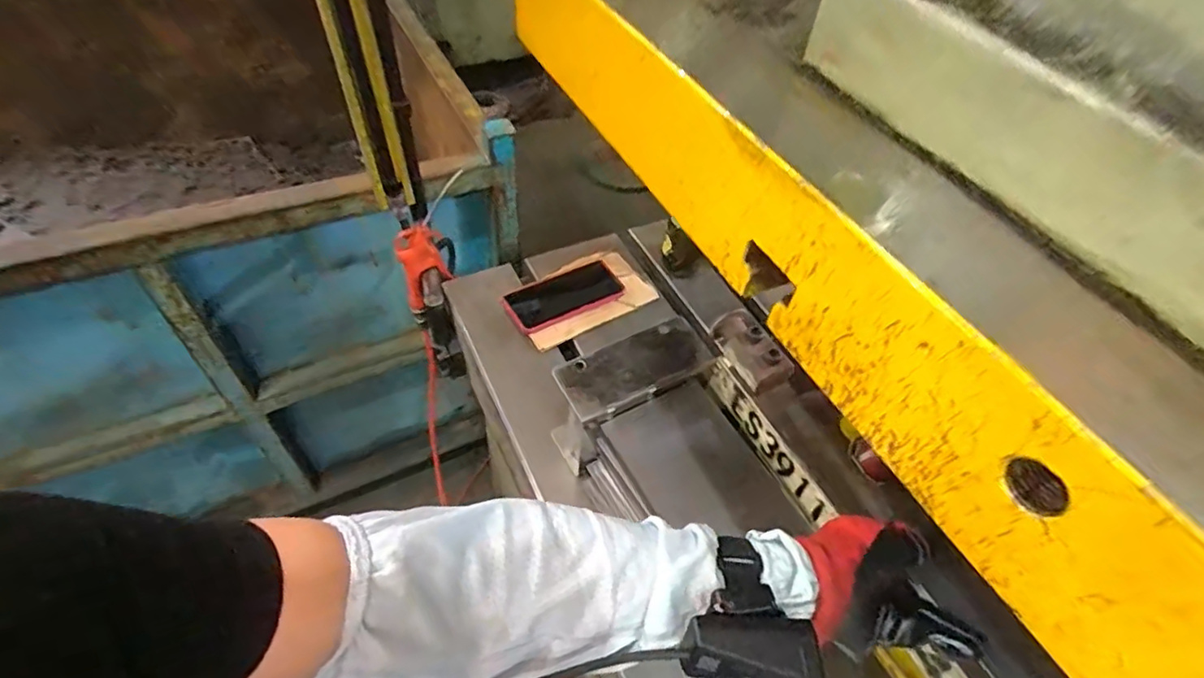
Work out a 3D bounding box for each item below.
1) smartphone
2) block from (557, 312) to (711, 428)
[{"bbox_3d":[-0.054,-0.063,0.833,0.164,0.013,0.087,-26,59,-21],"label":"smartphone"},{"bbox_3d":[0.037,0.030,0.619,0.166,0.021,0.070,-20,54,-21],"label":"block"}]

